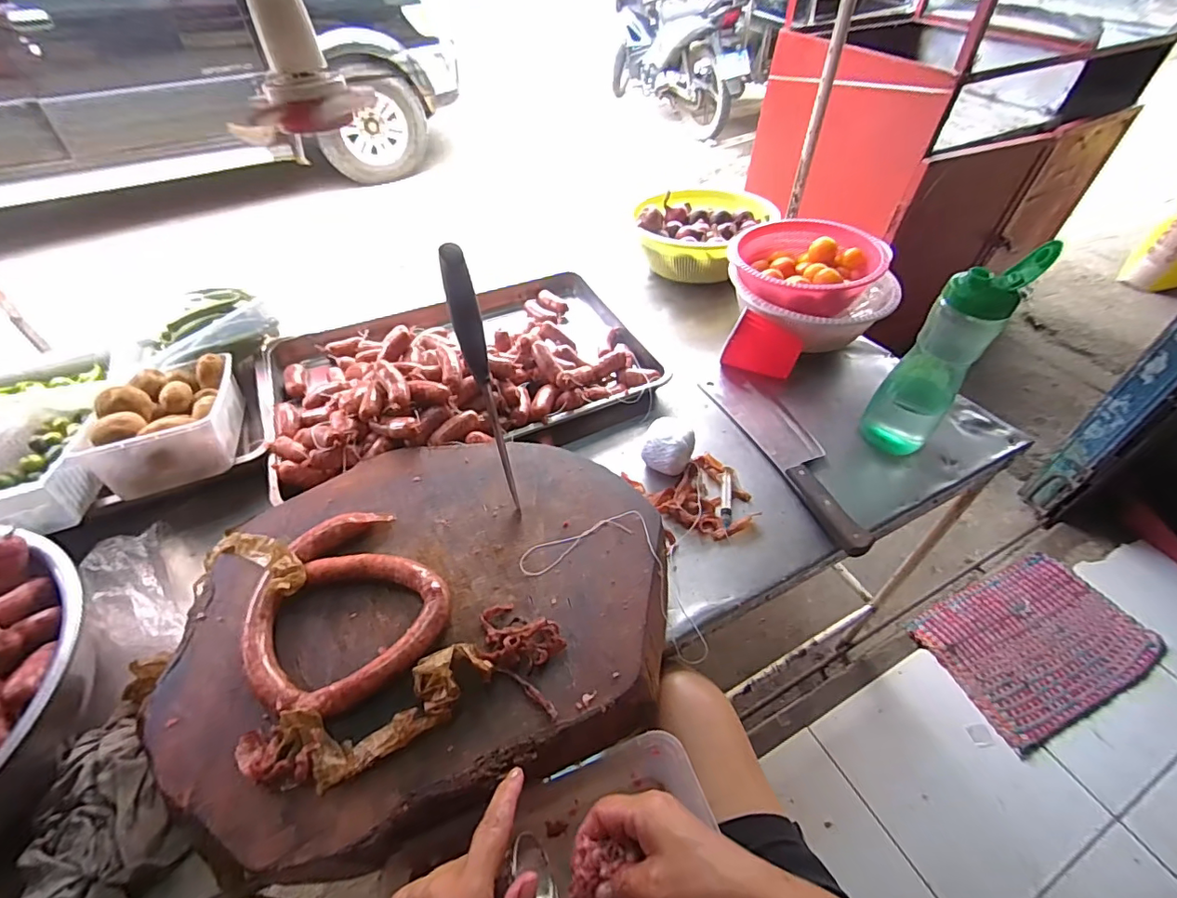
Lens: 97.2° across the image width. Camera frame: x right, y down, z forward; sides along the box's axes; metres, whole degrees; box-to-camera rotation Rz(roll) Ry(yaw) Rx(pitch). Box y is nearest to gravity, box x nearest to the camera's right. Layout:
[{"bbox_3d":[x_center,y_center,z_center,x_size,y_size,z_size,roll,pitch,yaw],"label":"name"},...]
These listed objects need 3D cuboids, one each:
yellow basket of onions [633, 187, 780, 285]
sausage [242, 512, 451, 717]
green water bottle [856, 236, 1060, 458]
[{"bbox_3d":[0.233,-0.436,1.057,0.237,0.098,0.256,32,55,26],"label":"yellow basket of onions"},{"bbox_3d":[-0.228,0.144,0.478,0.159,0.026,0.186,-33,56,-26],"label":"sausage"},{"bbox_3d":[0.451,-0.117,0.670,0.086,0.278,0.097,32,55,26],"label":"green water bottle"}]

